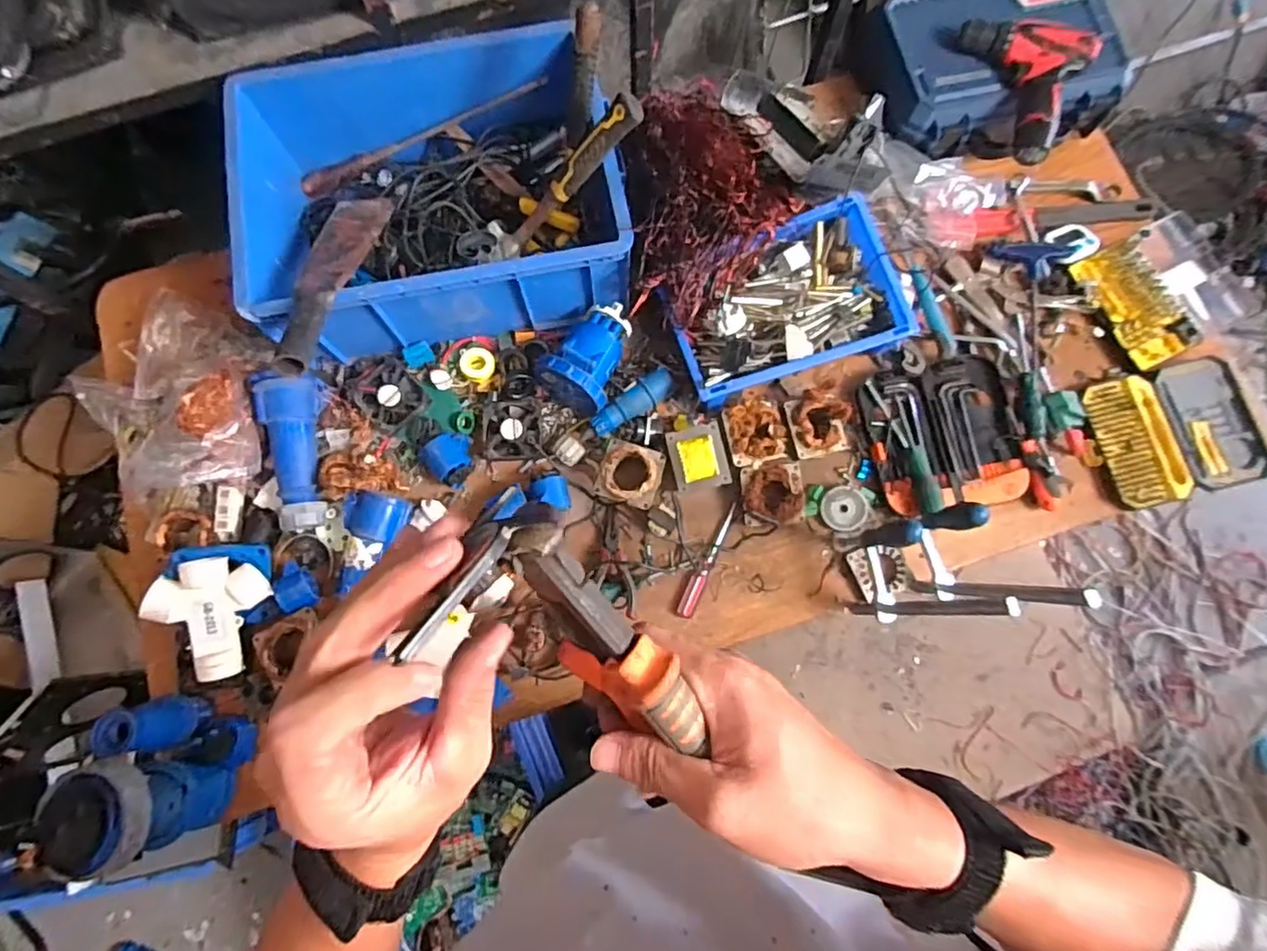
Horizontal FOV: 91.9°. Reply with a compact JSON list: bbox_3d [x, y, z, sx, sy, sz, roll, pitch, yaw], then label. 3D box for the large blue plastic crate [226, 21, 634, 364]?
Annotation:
[{"bbox_3d":[-0.269,-0.382,0.838,0.466,0.158,0.387,-14,77,-4],"label":"large blue plastic crate"}]

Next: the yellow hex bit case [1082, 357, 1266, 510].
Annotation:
[{"bbox_3d":[0.767,-0.059,0.885,0.254,0.051,0.185,-13,77,-3],"label":"yellow hex bit case"}]

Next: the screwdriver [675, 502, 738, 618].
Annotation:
[{"bbox_3d":[0.099,0.113,0.842,0.026,0.030,0.168,23,77,5],"label":"screwdriver"}]

